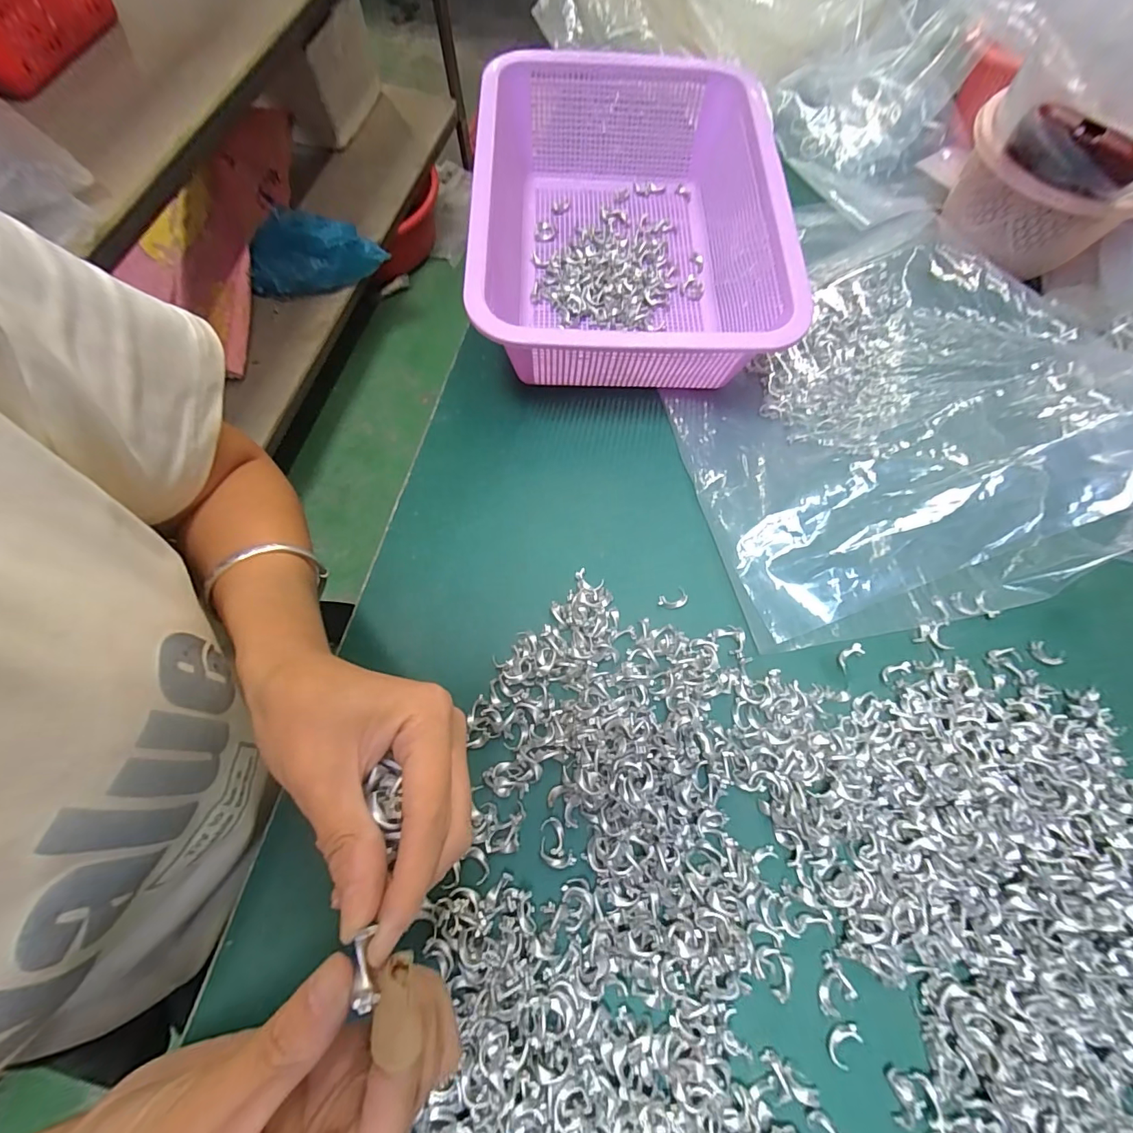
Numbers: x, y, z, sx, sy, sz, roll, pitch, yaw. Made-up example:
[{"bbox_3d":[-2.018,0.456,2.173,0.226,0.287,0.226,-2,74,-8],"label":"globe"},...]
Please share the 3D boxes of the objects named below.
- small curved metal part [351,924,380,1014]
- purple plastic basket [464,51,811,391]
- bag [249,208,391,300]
[{"bbox_3d":[-0.058,0.117,0.138,0.006,0.005,0.018,-17,55,-7],"label":"small curved metal part"},{"bbox_3d":[0.047,-0.257,0.369,0.217,0.087,0.284,0,71,-1],"label":"purple plastic basket"},{"bbox_3d":[-0.550,-0.664,1.015,0.275,0.130,0.090,-5,70,10],"label":"bag"}]

